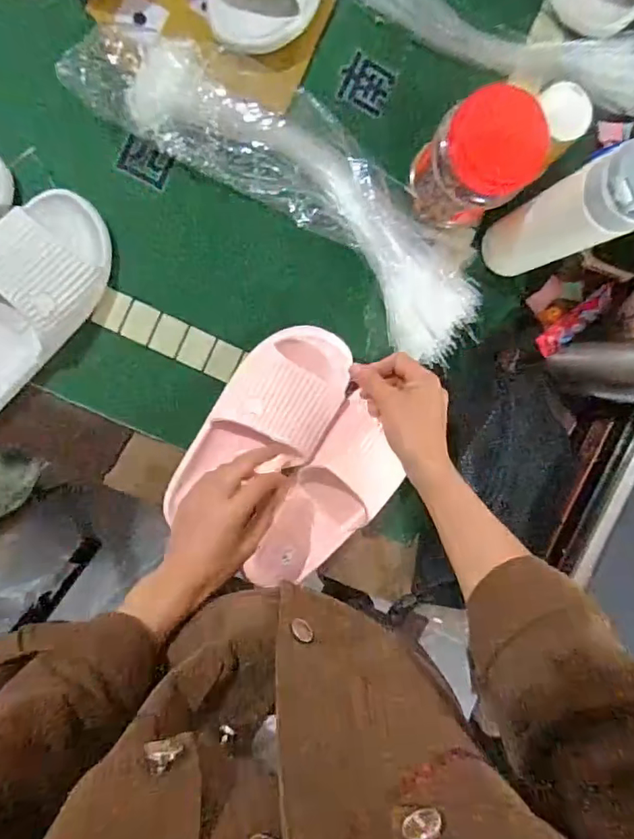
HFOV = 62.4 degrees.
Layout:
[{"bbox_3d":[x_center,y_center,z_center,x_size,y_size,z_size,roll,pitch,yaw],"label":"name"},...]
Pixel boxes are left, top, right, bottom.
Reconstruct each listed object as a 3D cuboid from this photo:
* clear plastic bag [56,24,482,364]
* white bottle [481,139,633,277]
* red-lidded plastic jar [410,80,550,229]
[{"bbox_3d":[-0.019,-0.233,0.525,0.462,0.057,0.143,35,88,-8],"label":"clear plastic bag"},{"bbox_3d":[0.223,-0.178,0.478,0.071,0.227,0.064,-23,96,-6],"label":"white bottle"},{"bbox_3d":[0.146,-0.242,0.504,0.078,0.147,0.089,-29,97,-5],"label":"red-lidded plastic jar"}]

